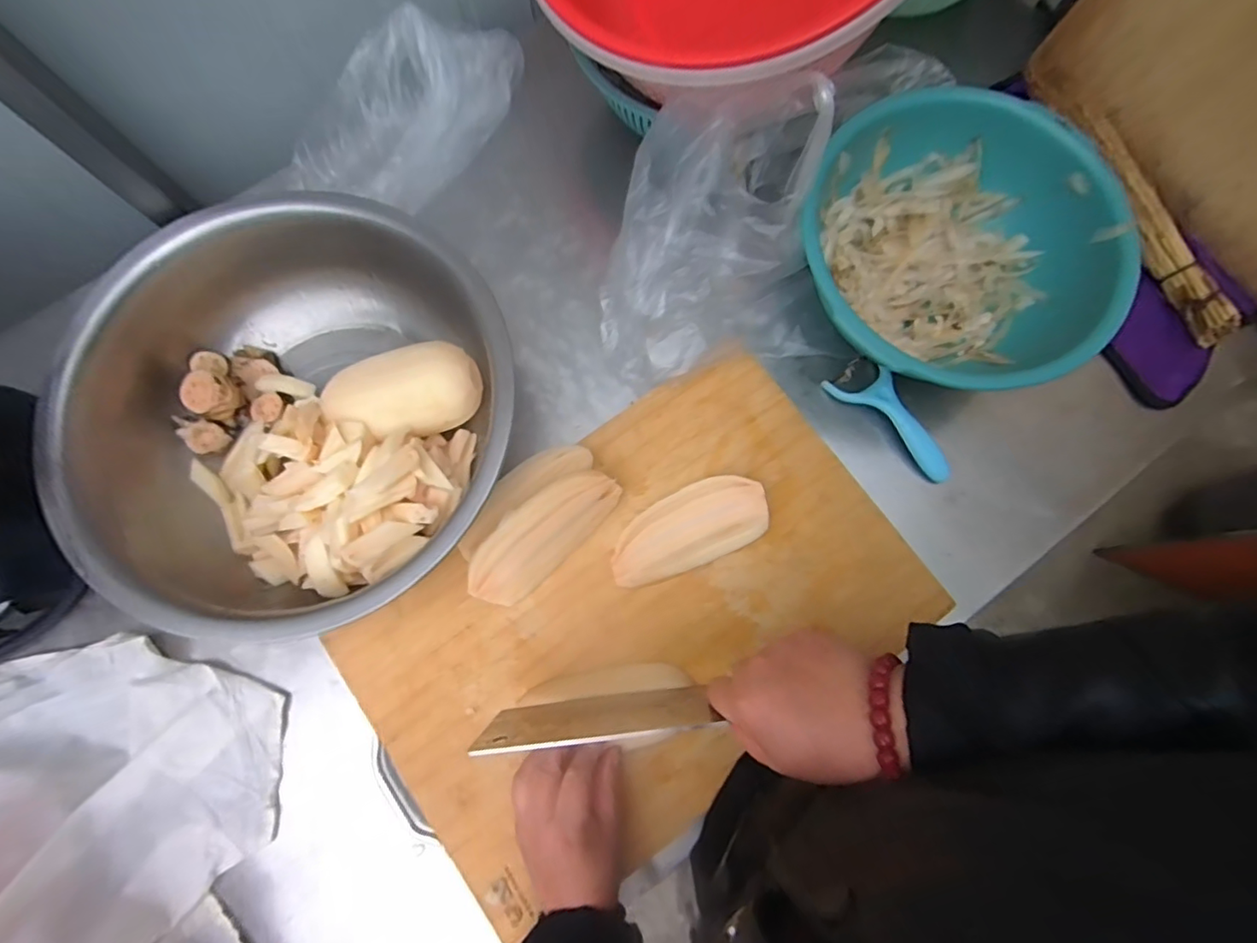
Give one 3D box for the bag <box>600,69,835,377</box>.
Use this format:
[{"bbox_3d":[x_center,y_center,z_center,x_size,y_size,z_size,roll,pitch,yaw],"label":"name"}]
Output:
[{"bbox_3d":[0.069,-0.203,0.493,0.161,0.164,0.235,18,78,3],"label":"bag"}]

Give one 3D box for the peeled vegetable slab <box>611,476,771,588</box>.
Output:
[{"bbox_3d":[0.052,0.051,0.487,0.142,0.028,0.067,-21,78,-5],"label":"peeled vegetable slab"}]

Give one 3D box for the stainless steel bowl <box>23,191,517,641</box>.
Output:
[{"bbox_3d":[-0.274,-0.047,0.478,0.345,0.106,0.348,0,77,-1],"label":"stainless steel bowl"}]

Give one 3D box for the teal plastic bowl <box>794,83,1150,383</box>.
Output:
[{"bbox_3d":[0.286,-0.201,0.512,0.268,0.107,0.262,0,77,-1],"label":"teal plastic bowl"}]

